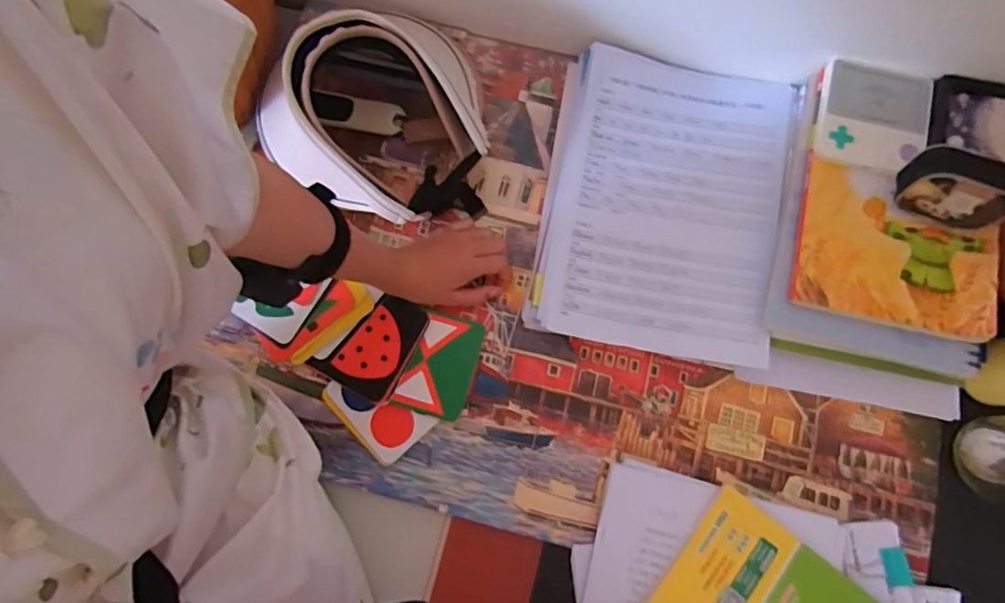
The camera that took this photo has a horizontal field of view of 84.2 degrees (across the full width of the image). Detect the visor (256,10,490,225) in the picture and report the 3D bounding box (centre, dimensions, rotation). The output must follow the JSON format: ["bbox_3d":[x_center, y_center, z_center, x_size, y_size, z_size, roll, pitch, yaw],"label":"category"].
[{"bbox_3d":[-0.112,-0.170,0.535,0.198,0.124,0.159,18,80,4],"label":"visor"}]

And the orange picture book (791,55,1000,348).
[{"bbox_3d":[0.366,-0.097,0.511,0.166,0.019,0.240,13,79,4],"label":"orange picture book"}]

